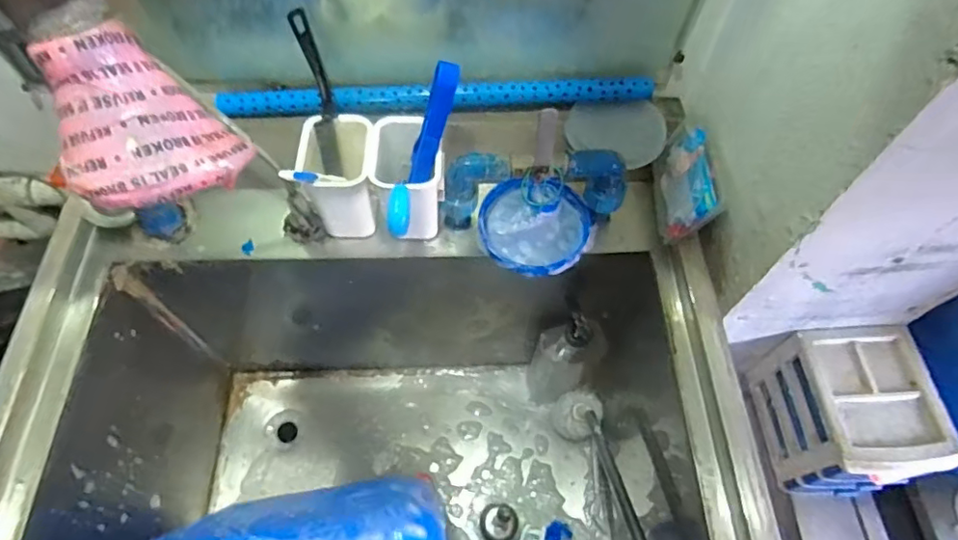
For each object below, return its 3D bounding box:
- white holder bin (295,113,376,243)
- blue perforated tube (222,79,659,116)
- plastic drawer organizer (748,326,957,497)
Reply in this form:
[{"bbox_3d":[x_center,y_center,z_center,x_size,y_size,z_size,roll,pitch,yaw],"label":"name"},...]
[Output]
[{"bbox_3d":[-0.146,-0.096,0.618,0.074,0.114,0.088,-8,62,-5],"label":"white holder bin"},{"bbox_3d":[-0.046,-0.193,0.633,0.475,0.029,0.023,-1,61,-2],"label":"blue perforated tube"},{"bbox_3d":[0.445,0.178,0.696,0.141,0.145,0.170,-2,61,-2],"label":"plastic drawer organizer"}]

